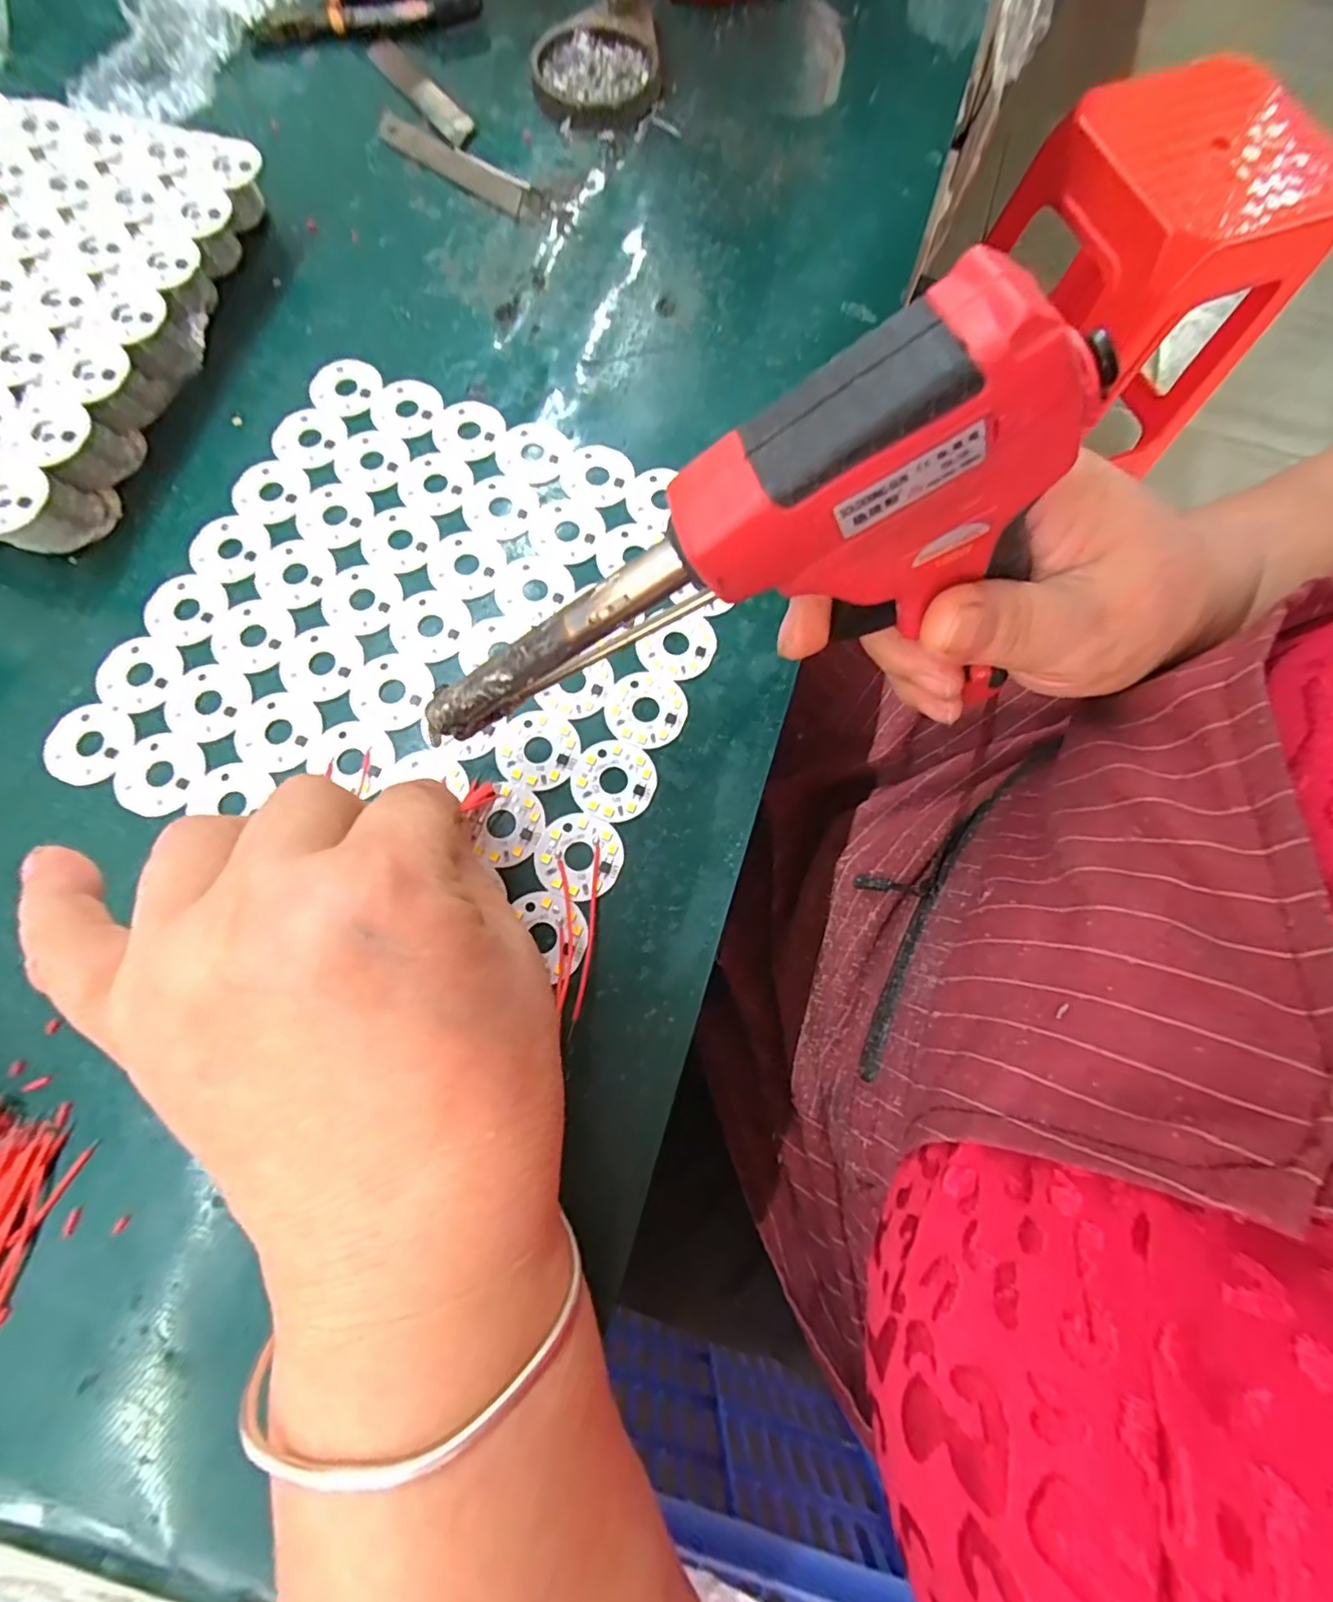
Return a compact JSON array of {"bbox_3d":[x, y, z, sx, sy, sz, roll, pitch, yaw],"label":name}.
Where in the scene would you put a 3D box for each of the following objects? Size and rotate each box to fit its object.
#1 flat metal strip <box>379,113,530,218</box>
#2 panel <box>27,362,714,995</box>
[{"bbox_3d":[-0.110,-0.329,0.306,0.094,0.004,0.022,35,76,8],"label":"flat metal strip"},{"bbox_3d":[-0.091,-0.072,0.236,0.209,0.004,0.205,22,75,4],"label":"panel"}]

